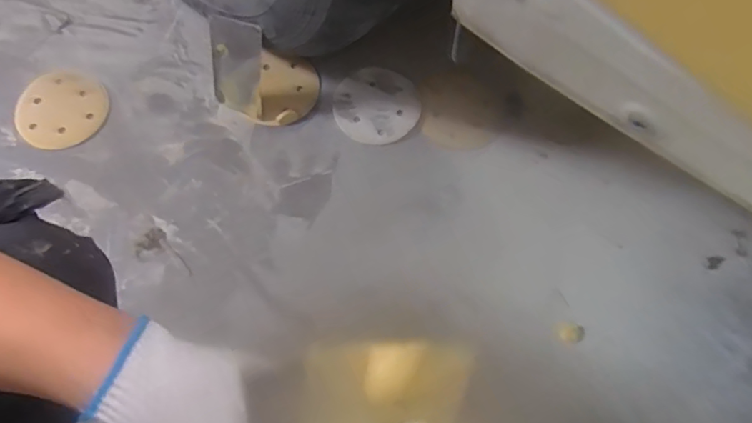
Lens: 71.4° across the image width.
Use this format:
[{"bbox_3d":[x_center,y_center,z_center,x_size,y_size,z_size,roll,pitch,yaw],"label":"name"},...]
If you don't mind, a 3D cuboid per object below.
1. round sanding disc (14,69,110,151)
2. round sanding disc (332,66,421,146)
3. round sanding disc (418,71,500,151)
[{"bbox_3d":[-0.419,-0.137,0.700,0.111,0.011,0.116,1,73,-2],"label":"round sanding disc"},{"bbox_3d":[0.001,-0.146,0.716,0.113,0.004,0.112,0,70,-1],"label":"round sanding disc"},{"bbox_3d":[0.114,-0.137,0.716,0.102,0.006,0.110,1,78,-4],"label":"round sanding disc"}]

